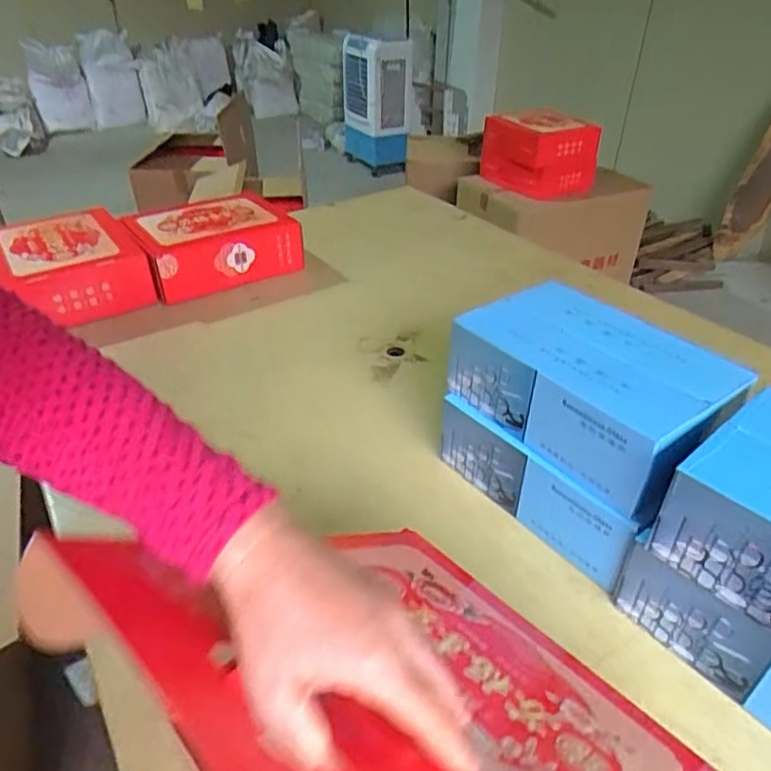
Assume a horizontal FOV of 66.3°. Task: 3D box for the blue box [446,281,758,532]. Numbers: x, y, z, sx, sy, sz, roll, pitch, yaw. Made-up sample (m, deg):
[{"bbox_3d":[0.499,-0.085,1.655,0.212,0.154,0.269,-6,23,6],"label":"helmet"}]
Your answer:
[{"bbox_3d":[0.252,-0.004,0.735,0.196,0.109,0.300,-24,43,-30],"label":"blue box"}]

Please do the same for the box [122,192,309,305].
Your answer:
[{"bbox_3d":[-0.398,-0.330,1.380,0.346,0.131,0.279,-22,42,-27],"label":"box"}]

